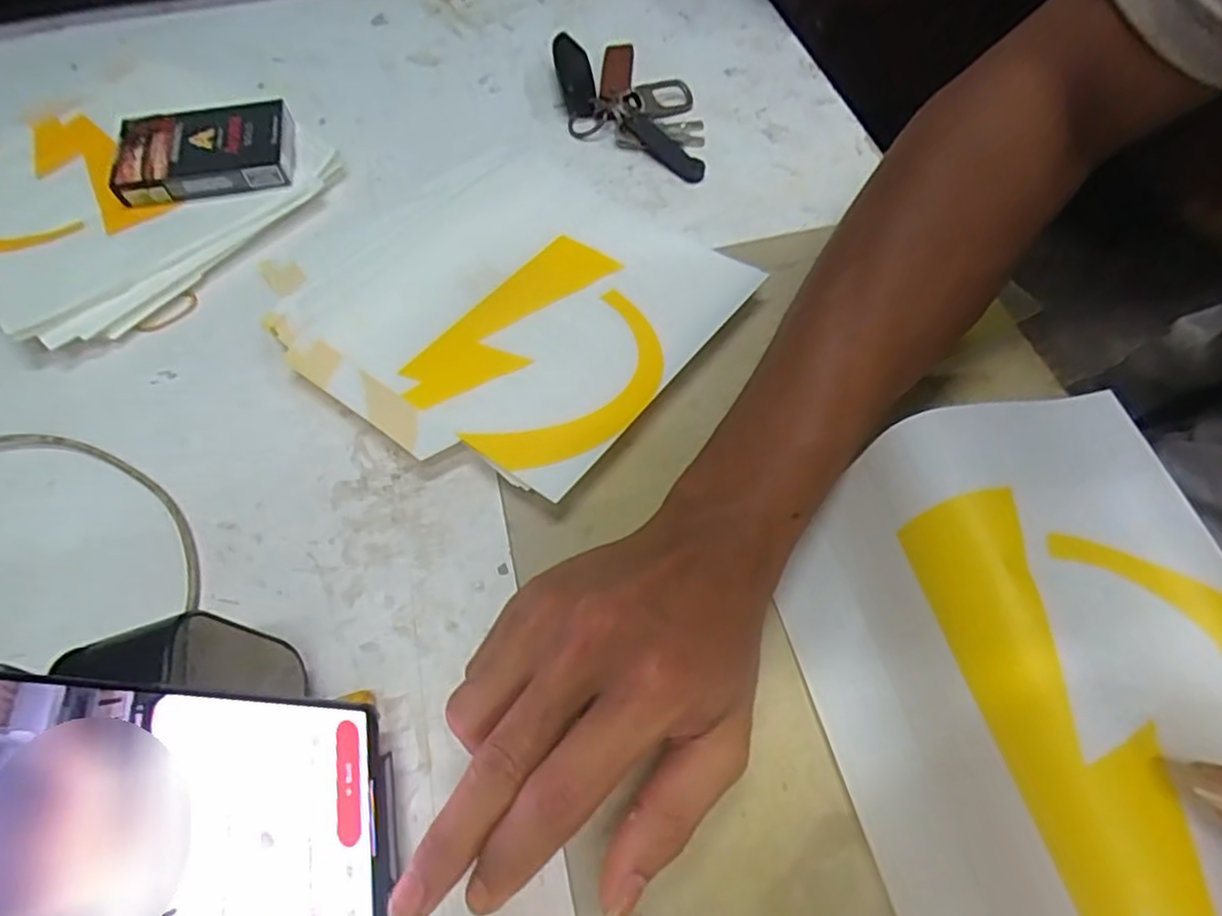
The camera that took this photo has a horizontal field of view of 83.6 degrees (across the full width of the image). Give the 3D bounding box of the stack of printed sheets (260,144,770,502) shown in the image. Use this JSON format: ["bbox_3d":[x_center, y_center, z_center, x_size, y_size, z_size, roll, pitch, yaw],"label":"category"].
[{"bbox_3d":[-0.058,-0.092,0.377,0.221,0.020,0.207,34,66,20],"label":"stack of printed sheets"}]

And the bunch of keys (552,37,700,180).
[{"bbox_3d":[0.012,-0.247,0.469,0.089,0.021,0.161,-7,59,-3],"label":"bunch of keys"}]

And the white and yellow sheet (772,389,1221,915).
[{"bbox_3d":[0.147,0.073,0.235,0.141,0.064,0.190,-8,59,-3],"label":"white and yellow sheet"}]

